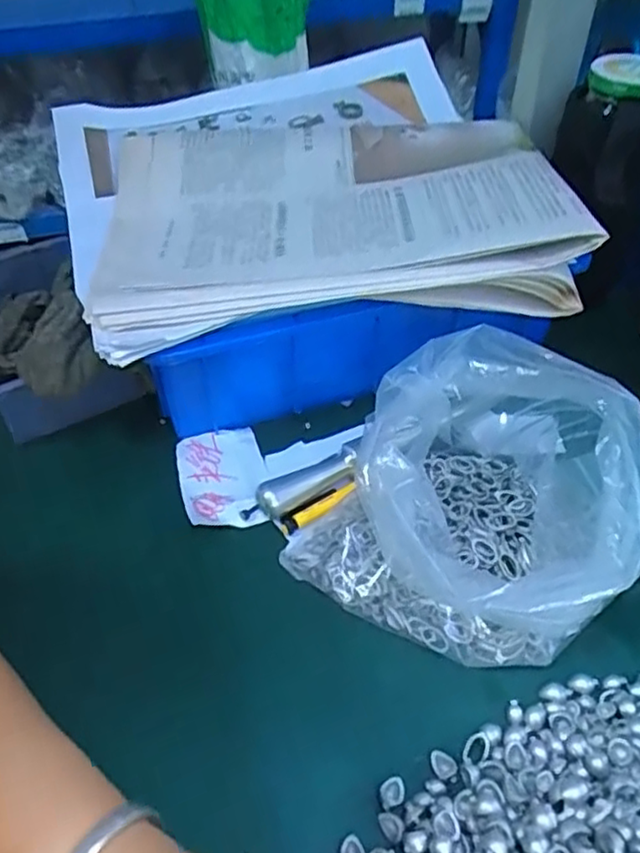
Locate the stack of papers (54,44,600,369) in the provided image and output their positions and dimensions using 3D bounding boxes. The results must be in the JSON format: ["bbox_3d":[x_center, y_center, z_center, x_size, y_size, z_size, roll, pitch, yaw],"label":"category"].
[{"bbox_3d":[-0.017,-0.164,0.447,0.298,0.041,0.297,-10,47,-9],"label":"stack of papers"}]

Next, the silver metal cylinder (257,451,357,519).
[{"bbox_3d":[-0.006,0.034,0.395,0.062,0.019,0.019,-27,52,-21],"label":"silver metal cylinder"}]

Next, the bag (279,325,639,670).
[{"bbox_3d":[0.081,0.037,0.340,0.160,0.088,0.144,-32,54,-25],"label":"bag"}]

